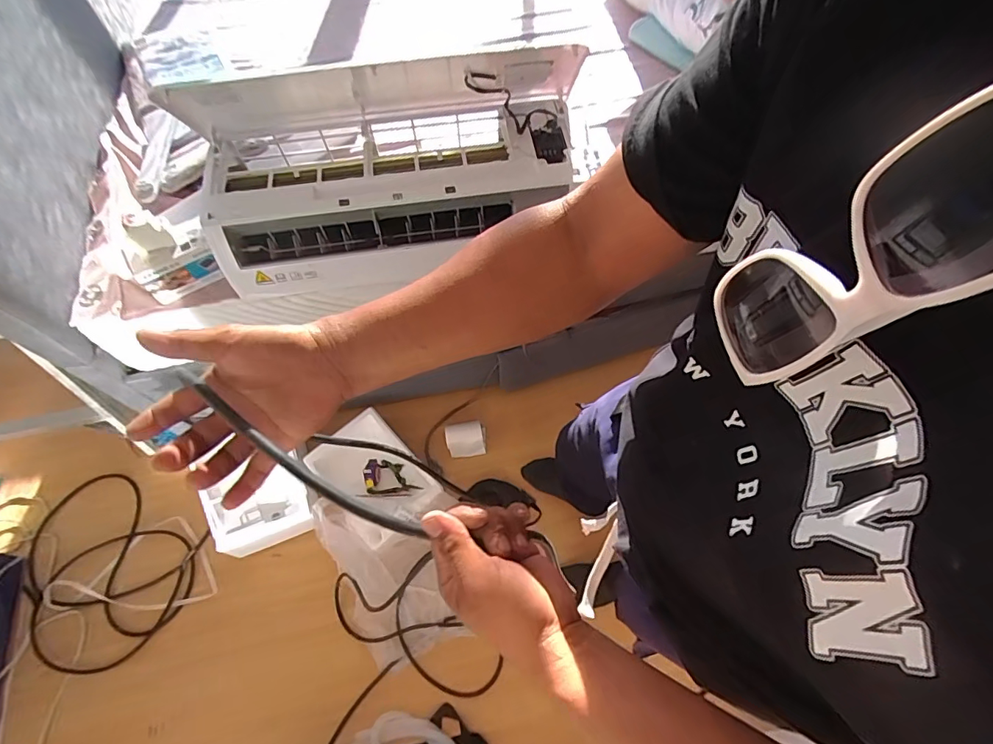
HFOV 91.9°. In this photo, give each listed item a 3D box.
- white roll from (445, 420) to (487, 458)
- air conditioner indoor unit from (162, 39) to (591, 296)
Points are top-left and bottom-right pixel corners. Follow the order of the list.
[{"bbox_3d":[-0.089,0.195,1.417,0.118,0.050,0.103,-12,62,-5],"label":"white roll"},{"bbox_3d":[-0.213,-0.423,0.984,0.748,0.328,0.320,-13,63,-5],"label":"air conditioner indoor unit"}]

